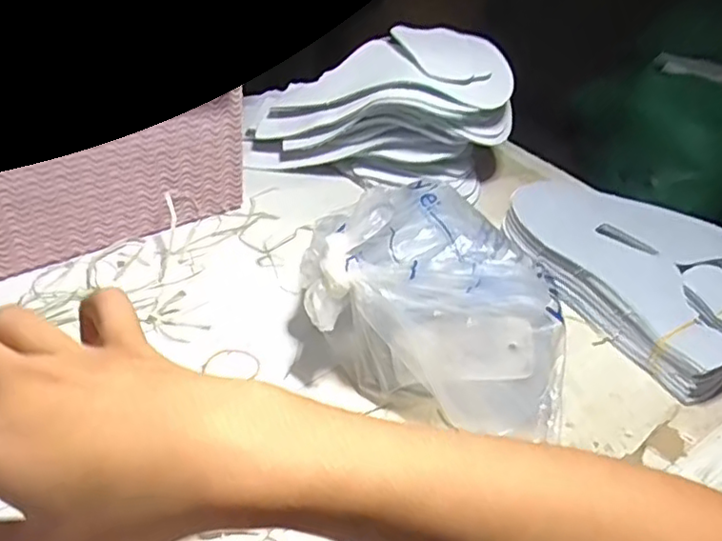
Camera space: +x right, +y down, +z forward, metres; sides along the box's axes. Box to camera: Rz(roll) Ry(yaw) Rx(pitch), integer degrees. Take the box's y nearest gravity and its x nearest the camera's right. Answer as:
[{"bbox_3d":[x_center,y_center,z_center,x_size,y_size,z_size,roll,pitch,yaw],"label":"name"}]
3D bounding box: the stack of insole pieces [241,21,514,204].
[{"bbox_3d":[0.013,-0.192,0.754,0.311,0.147,0.146,14,37,10],"label":"stack of insole pieces"}]

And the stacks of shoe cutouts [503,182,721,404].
[{"bbox_3d":[0.290,-0.012,0.662,0.225,0.043,0.321,-18,43,-29],"label":"stacks of shoe cutouts"}]

